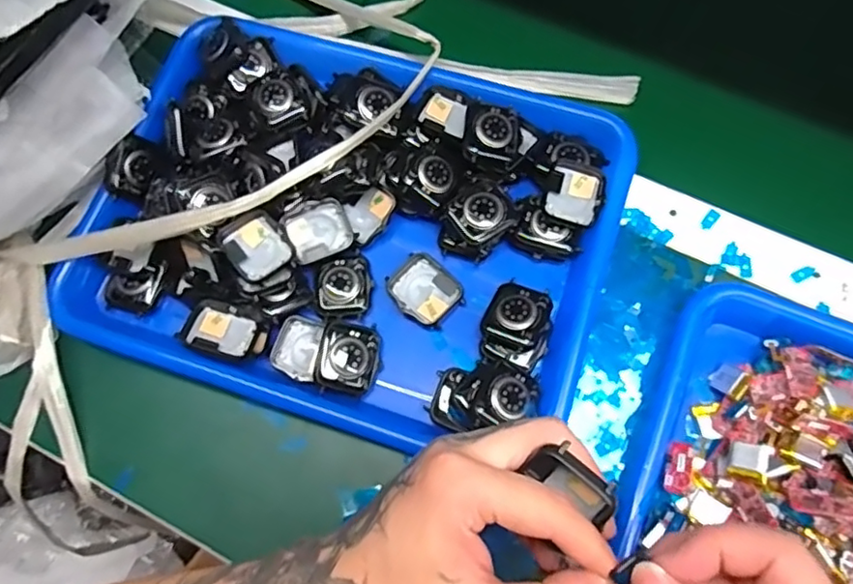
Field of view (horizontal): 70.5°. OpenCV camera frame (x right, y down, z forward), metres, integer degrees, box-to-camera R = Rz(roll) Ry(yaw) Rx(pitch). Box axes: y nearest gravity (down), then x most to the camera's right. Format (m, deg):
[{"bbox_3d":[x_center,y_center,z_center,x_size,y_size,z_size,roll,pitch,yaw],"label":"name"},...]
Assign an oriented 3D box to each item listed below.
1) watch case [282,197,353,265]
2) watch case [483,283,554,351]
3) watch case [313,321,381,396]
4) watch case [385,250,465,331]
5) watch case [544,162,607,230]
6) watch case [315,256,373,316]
[{"bbox_3d":[-0.073,-0.042,0.404,0.041,0.011,0.037,-22,89,-3],"label":"watch case"},{"bbox_3d":[0.057,0.016,0.378,0.037,0.018,0.042,25,76,10],"label":"watch case"},{"bbox_3d":[-0.049,0.041,0.375,0.036,0.013,0.042,13,74,7],"label":"watch case"},{"bbox_3d":[-0.001,-0.001,0.393,0.045,0.008,0.038,42,79,14],"label":"watch case"},{"bbox_3d":[0.098,-0.065,0.392,0.035,0.005,0.043,18,74,8],"label":"watch case"},{"bbox_3d":[-0.053,-0.004,0.392,0.035,0.007,0.039,2,73,4],"label":"watch case"}]

